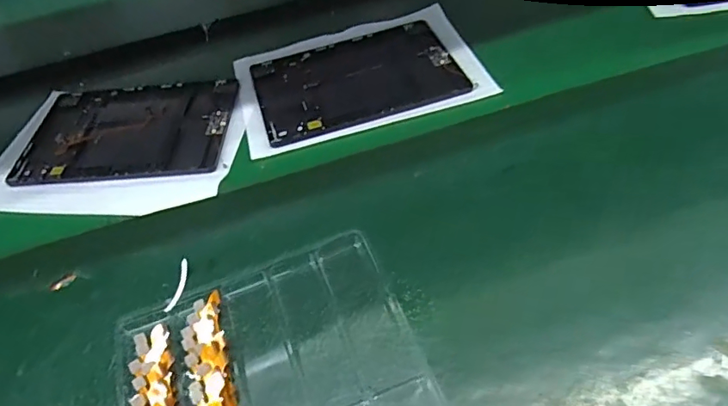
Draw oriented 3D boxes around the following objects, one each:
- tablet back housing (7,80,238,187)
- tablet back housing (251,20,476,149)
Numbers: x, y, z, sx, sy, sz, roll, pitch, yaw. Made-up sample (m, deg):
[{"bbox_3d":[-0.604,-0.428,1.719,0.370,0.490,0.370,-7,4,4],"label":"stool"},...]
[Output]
[{"bbox_3d":[-0.273,-0.087,0.584,0.235,0.012,0.158,-2,50,5],"label":"tablet back housing"},{"bbox_3d":[-0.008,-0.151,0.600,0.235,0.009,0.163,-17,51,-8],"label":"tablet back housing"}]

